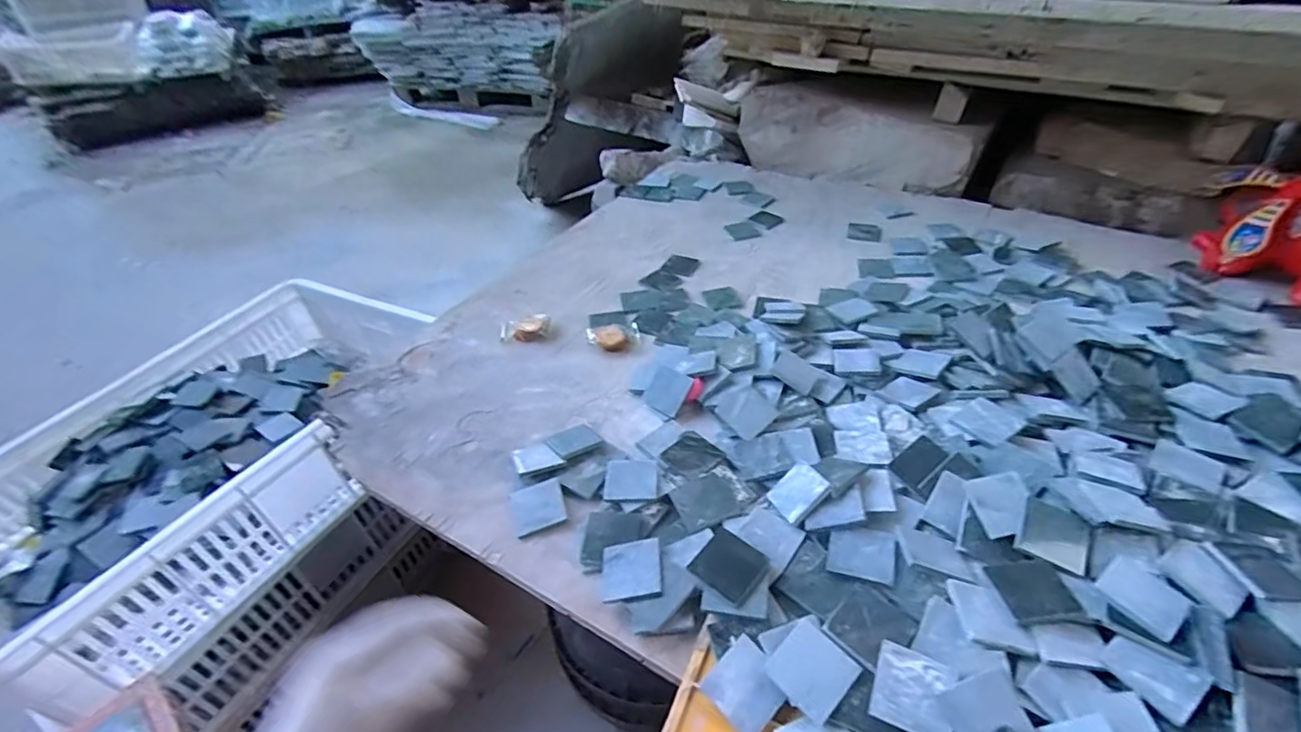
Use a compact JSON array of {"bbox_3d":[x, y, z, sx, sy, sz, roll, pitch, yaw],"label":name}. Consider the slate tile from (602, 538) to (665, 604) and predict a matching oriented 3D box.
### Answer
[{"bbox_3d":[-0.016,0.172,0.475,0.051,0.005,0.049,-14,43,8],"label":"slate tile"}]

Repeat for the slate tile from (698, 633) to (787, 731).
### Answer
[{"bbox_3d":[0.069,0.231,0.409,0.049,0.006,0.050,-43,63,-17],"label":"slate tile"}]

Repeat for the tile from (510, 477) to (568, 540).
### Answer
[{"bbox_3d":[-0.108,0.136,0.546,0.049,0.011,0.046,-14,41,-12],"label":"tile"}]

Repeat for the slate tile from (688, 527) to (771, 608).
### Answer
[{"bbox_3d":[0.064,0.162,0.463,0.054,0.005,0.047,28,63,39],"label":"slate tile"}]

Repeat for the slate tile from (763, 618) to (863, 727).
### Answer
[{"bbox_3d":[0.114,0.215,0.402,0.051,0.004,0.050,-37,48,-24],"label":"slate tile"}]

